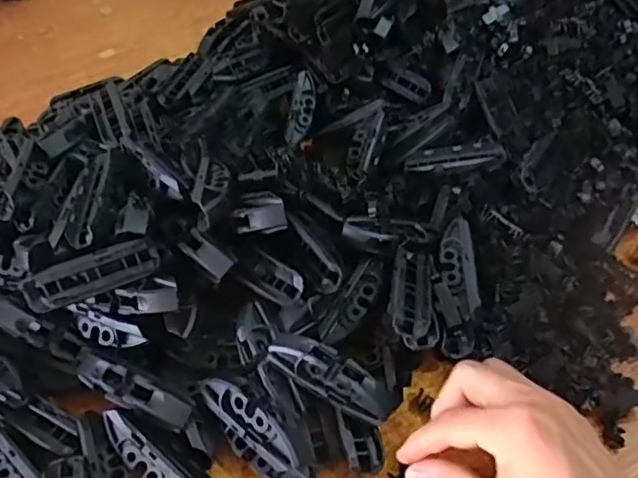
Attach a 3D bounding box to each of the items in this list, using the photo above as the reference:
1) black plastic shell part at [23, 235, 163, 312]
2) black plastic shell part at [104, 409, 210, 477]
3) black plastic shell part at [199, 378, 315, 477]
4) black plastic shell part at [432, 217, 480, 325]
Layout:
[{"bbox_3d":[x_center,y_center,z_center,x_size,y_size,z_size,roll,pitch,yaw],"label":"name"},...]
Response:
[{"bbox_3d":[-0.128,0.020,0.348,0.074,0.024,0.012,-18,16,-13],"label":"black plastic shell part"},{"bbox_3d":[-0.086,0.116,0.329,0.066,0.024,0.028,37,61,24],"label":"black plastic shell part"},{"bbox_3d":[-0.035,0.105,0.328,0.079,0.032,0.022,32,56,29],"label":"black plastic shell part"},{"bbox_3d":[0.082,0.019,0.373,0.024,0.018,0.070,2,46,5],"label":"black plastic shell part"}]

